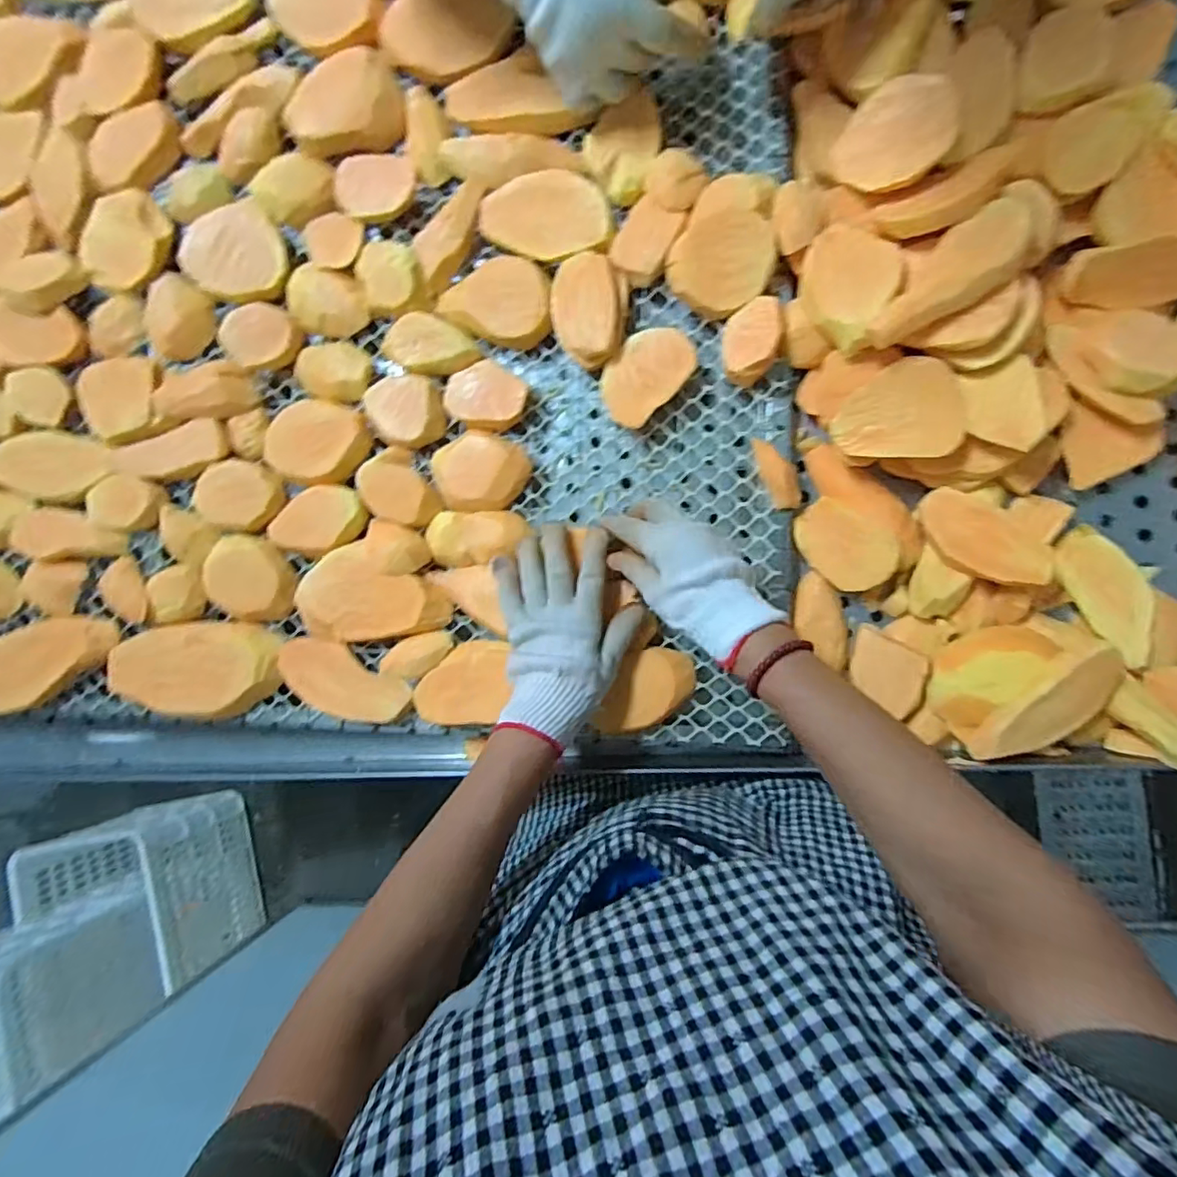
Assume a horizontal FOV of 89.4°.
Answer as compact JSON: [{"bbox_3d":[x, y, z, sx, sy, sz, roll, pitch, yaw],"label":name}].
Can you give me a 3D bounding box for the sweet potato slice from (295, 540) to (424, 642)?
[{"bbox_3d":[-0.211,0.003,0.545,0.120,0.018,0.087,-4,89,7],"label":"sweet potato slice"}]

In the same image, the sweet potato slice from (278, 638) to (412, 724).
[{"bbox_3d":[-0.225,0.089,0.544,0.125,0.016,0.062,28,93,7],"label":"sweet potato slice"}]

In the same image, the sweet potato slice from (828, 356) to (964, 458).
[{"bbox_3d":[0.246,-0.141,0.469,0.095,0.015,0.076,0,89,7],"label":"sweet potato slice"}]

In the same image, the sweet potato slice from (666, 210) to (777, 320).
[{"bbox_3d":[0.113,-0.276,0.499,0.082,0.012,0.080,0,89,7],"label":"sweet potato slice"}]

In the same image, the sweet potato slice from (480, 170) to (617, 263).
[{"bbox_3d":[-0.039,-0.341,0.539,0.122,0.016,0.074,4,90,7],"label":"sweet potato slice"}]

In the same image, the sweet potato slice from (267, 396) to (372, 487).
[{"bbox_3d":[-0.254,-0.136,0.556,0.094,0.020,0.076,8,90,7],"label":"sweet potato slice"}]

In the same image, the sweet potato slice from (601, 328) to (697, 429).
[{"bbox_3d":[0.050,-0.186,0.523,0.089,0.025,0.061,-45,84,5],"label":"sweet potato slice"}]

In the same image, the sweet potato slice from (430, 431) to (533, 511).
[{"bbox_3d":[-0.103,-0.108,0.552,0.090,0.039,0.074,21,92,11],"label":"sweet potato slice"}]

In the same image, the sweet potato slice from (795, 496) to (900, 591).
[{"bbox_3d":[0.215,-0.038,0.496,0.061,0.005,0.082,-48,69,17],"label":"sweet potato slice"}]

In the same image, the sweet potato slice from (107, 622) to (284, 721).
[{"bbox_3d":[-0.362,0.077,0.548,0.161,0.019,0.087,-4,88,11],"label":"sweet potato slice"}]

